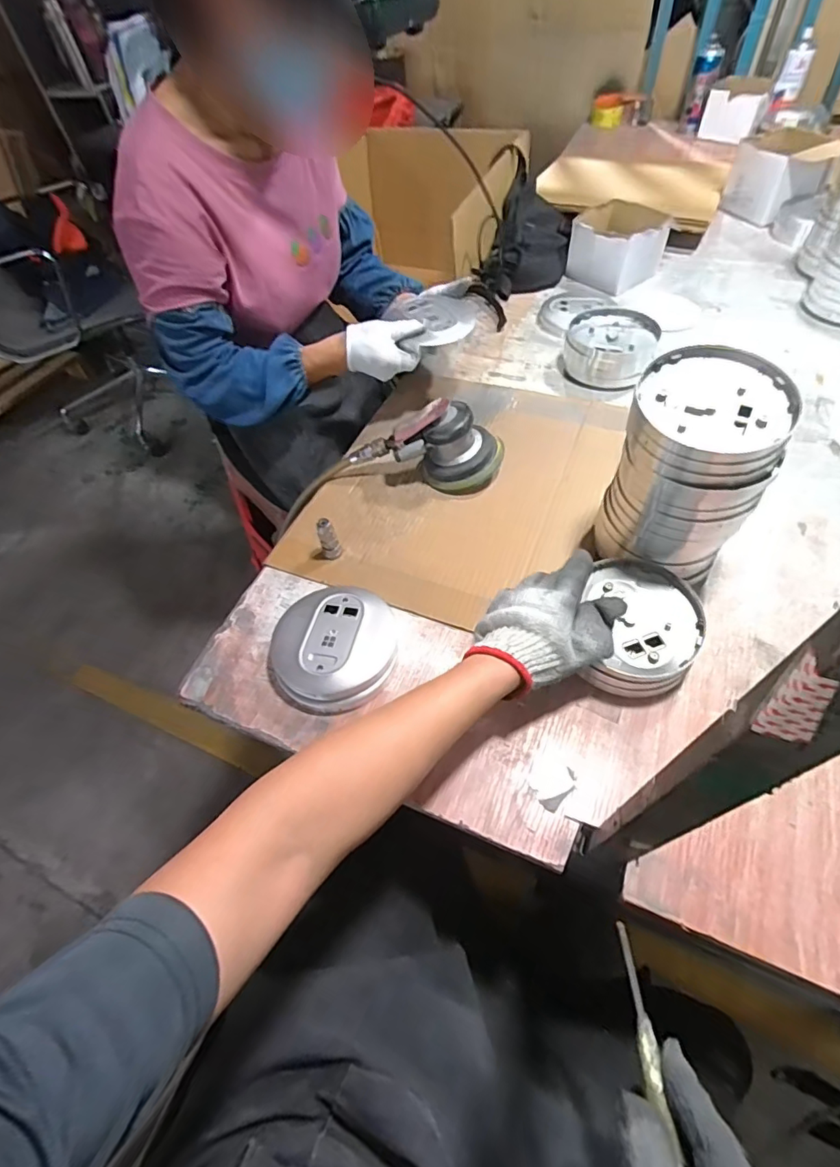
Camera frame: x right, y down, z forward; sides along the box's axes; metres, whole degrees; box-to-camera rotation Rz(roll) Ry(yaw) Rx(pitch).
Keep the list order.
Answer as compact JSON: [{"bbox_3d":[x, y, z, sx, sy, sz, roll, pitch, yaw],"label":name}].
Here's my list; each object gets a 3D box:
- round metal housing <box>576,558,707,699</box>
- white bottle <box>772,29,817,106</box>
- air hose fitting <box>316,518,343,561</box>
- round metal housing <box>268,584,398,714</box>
[{"bbox_3d":[0.224,0.047,0.539,0.118,0.045,0.134,20,59,19],"label":"round metal housing"},{"bbox_3d":[0.909,-1.240,1.262,0.062,0.132,0.057,18,58,18],"label":"white bottle"},{"bbox_3d":[-0.113,-0.054,0.635,0.024,0.056,0.018,-19,55,-8],"label":"air hose fitting"},{"bbox_3d":[-0.094,0.067,0.569,0.133,0.039,0.137,-3,54,4],"label":"round metal housing"}]

